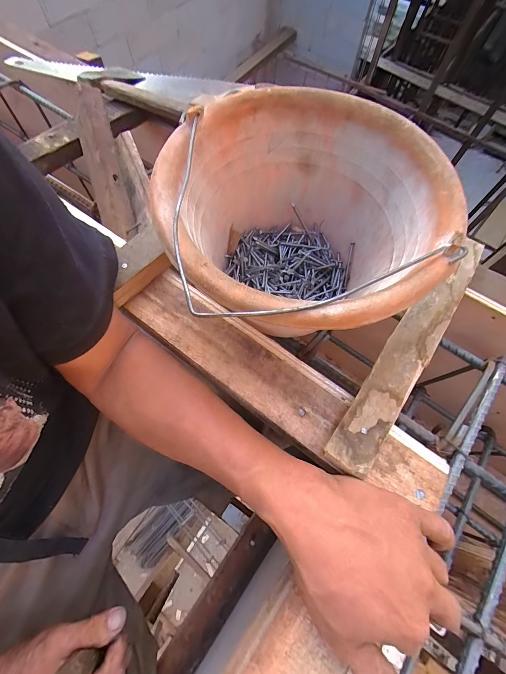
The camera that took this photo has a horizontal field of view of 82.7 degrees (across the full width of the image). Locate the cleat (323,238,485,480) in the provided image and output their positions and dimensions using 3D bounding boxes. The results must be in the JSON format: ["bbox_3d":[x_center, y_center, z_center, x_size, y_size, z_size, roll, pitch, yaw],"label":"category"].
[{"bbox_3d":[0.172,-0.005,0.297,0.040,0.021,0.320,36,70,13],"label":"cleat"}]

